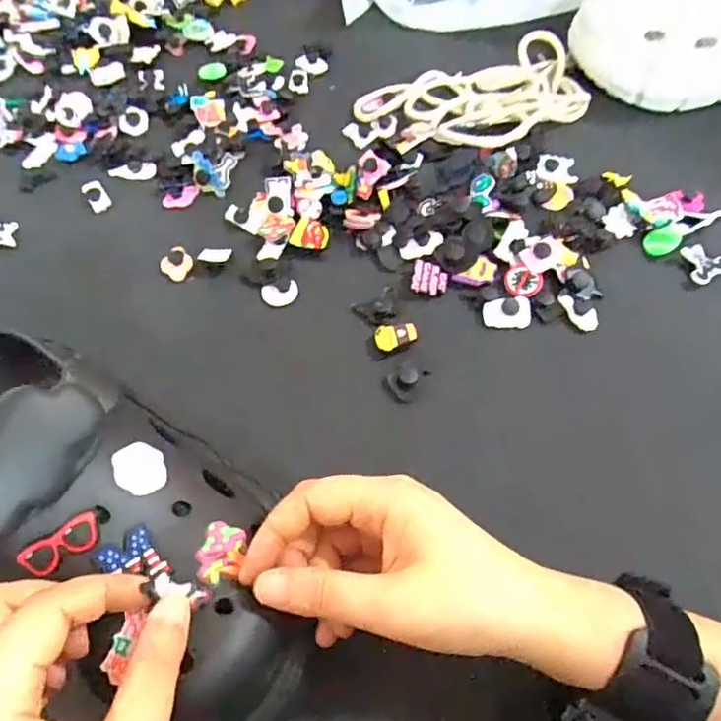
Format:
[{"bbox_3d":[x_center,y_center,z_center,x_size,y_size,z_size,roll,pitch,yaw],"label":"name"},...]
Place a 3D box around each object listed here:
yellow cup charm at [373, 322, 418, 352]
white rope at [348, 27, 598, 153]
[{"bbox_3d":[0.023,-0.016,0.385,0.027,0.005,0.018,-7,61,-3],"label":"yellow cup charm"},{"bbox_3d":[0.094,-0.215,0.488,0.181,0.019,0.099,-14,61,-7],"label":"white rope"}]

